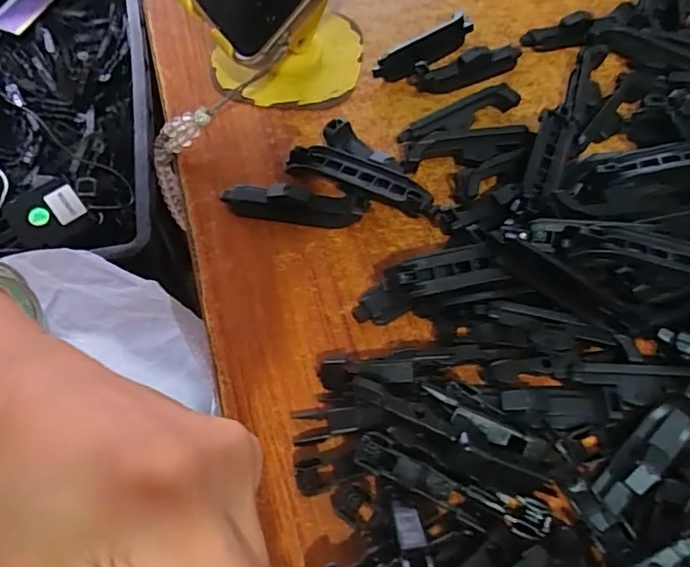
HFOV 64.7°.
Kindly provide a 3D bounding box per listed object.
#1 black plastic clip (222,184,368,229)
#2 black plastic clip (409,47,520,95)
[{"bbox_3d":[-0.026,-0.042,0.282,0.075,0.018,0.016,7,63,3],"label":"black plastic clip"},{"bbox_3d":[0.078,-0.132,0.334,0.076,0.014,0.018,-21,65,-11],"label":"black plastic clip"}]

